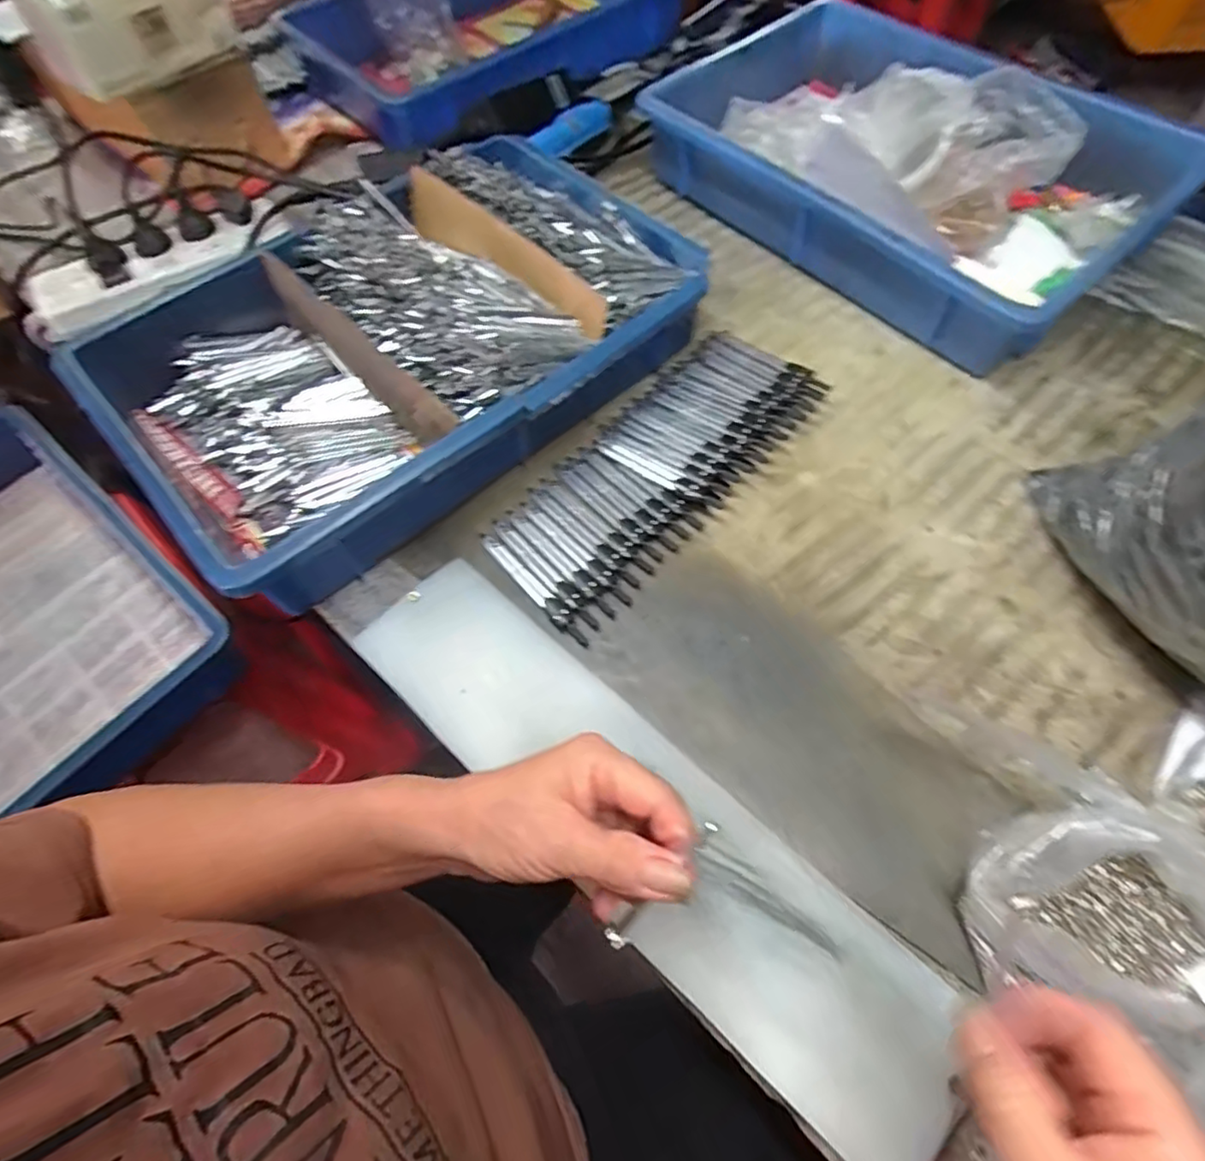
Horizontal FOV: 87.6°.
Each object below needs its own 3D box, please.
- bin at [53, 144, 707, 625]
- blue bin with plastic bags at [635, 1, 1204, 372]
[{"bbox_3d":[-0.156,-0.195,0.502,0.420,0.094,0.295,-40,67,-18],"label":"bin"},{"bbox_3d":[0.280,-0.391,0.575,0.296,0.126,0.412,-38,66,-17],"label":"blue bin with plastic bags"}]

